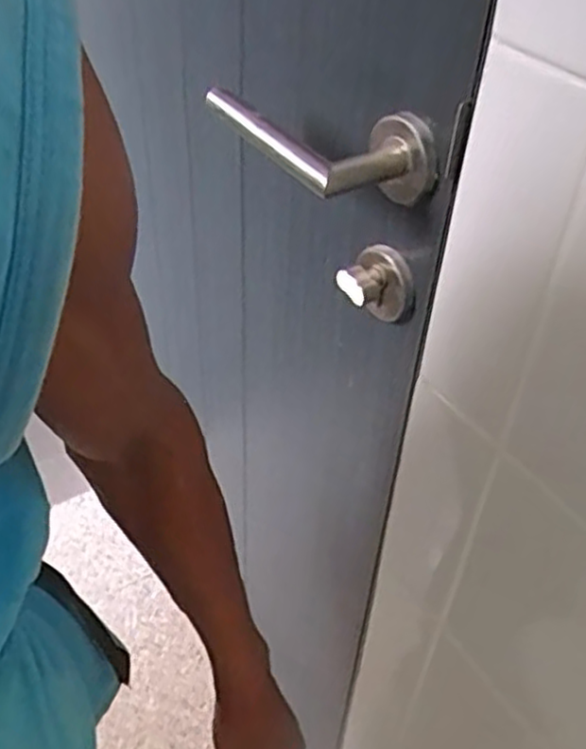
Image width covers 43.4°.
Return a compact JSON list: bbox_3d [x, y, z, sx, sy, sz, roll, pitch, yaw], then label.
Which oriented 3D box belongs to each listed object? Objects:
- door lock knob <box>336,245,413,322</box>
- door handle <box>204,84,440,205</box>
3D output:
[{"bbox_3d":[0.054,-0.058,0.511,0.053,0.051,0.038,36,55,27],"label":"door lock knob"},{"bbox_3d":[0.019,-0.142,0.460,0.073,0.052,0.146,-29,55,-27],"label":"door handle"}]

